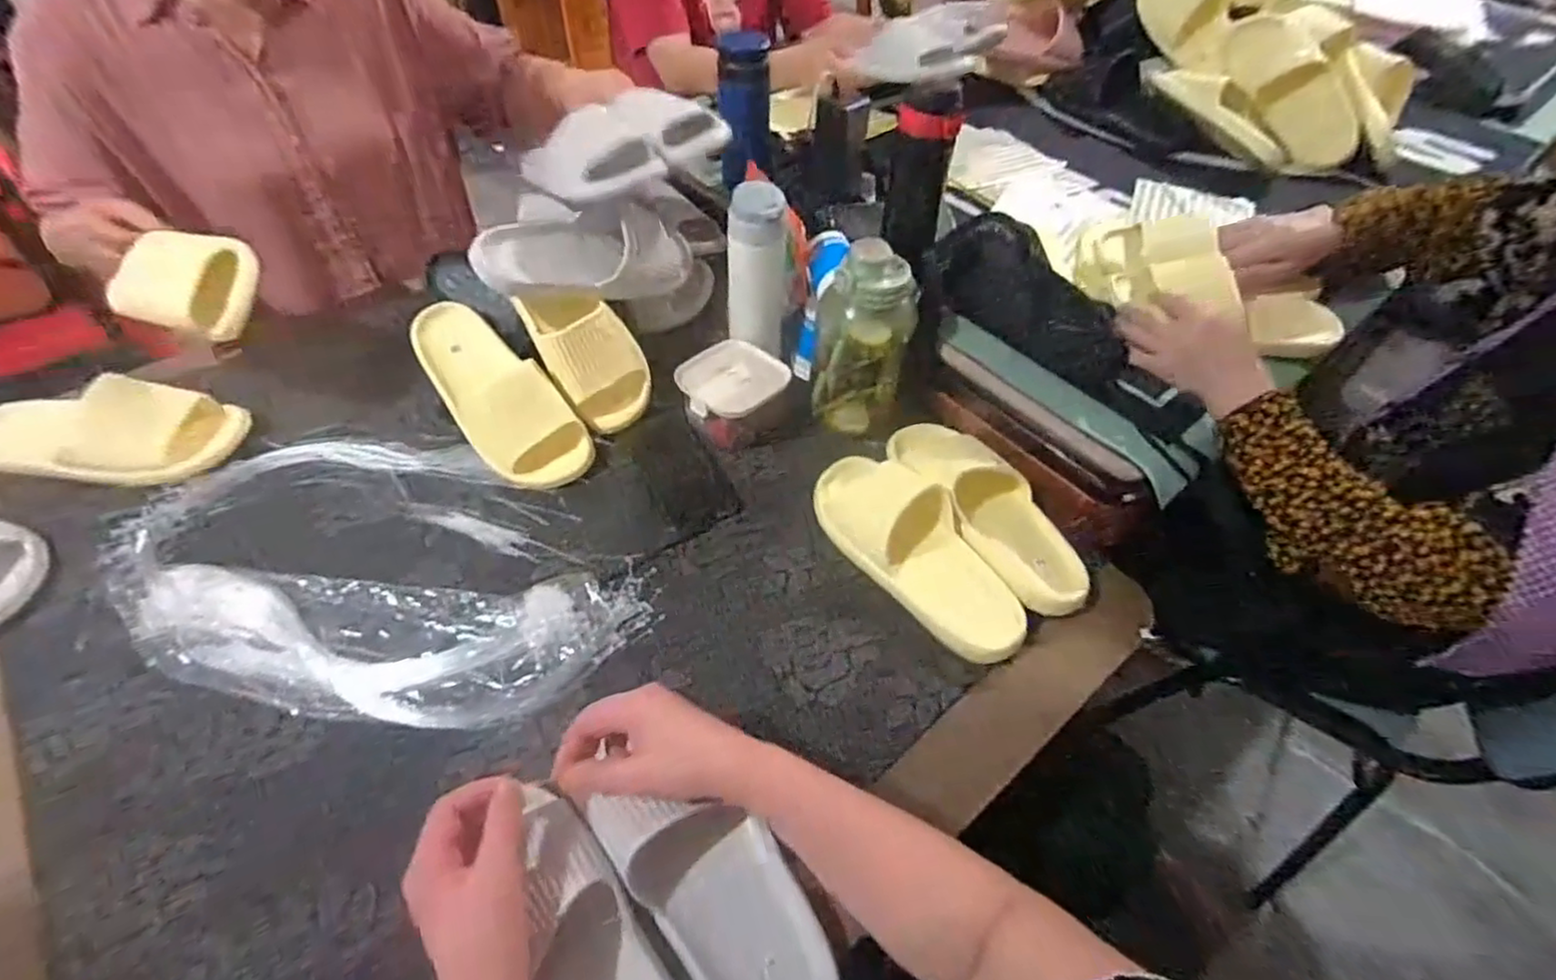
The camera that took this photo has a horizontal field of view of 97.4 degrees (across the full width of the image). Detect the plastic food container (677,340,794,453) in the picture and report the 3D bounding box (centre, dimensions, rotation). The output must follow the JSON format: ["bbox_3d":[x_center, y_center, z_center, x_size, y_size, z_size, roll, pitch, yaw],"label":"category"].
[{"bbox_3d":[-0.050,-0.109,0.789,0.114,0.059,0.112,-35,61,-28],"label":"plastic food container"}]

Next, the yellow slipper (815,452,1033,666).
[{"bbox_3d":[0.135,0.051,0.672,0.105,0.066,0.259,-25,57,-22],"label":"yellow slipper"}]

